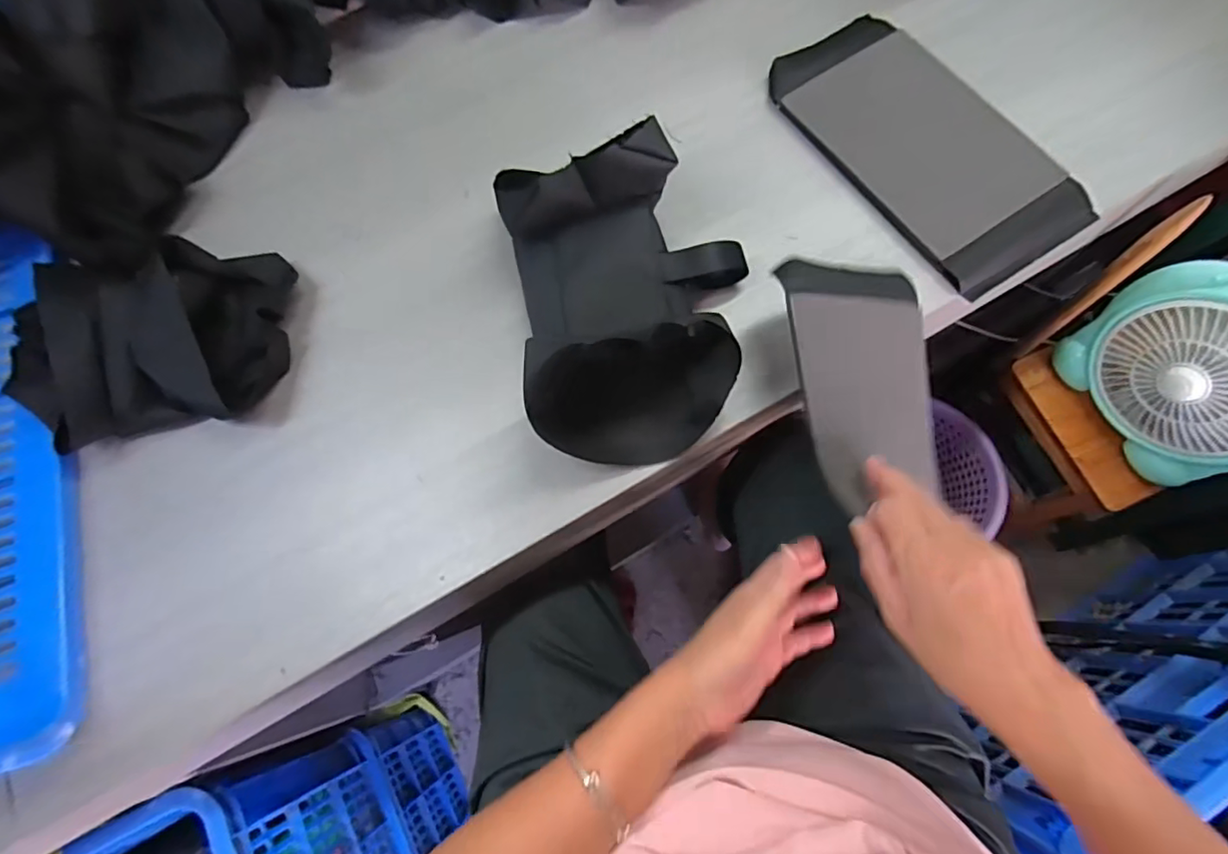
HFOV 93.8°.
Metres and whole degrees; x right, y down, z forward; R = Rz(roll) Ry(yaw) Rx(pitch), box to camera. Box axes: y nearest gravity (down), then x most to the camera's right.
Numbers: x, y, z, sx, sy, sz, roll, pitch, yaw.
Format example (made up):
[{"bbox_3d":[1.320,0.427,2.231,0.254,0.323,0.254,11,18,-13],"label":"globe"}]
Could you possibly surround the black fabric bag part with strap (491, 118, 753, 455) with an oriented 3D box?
[{"bbox_3d":[0.017,-0.097,0.449,0.177,0.093,0.222,-9,72,-1],"label":"black fabric bag part with strap"}]

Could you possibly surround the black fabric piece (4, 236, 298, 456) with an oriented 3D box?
[{"bbox_3d":[-0.368,-0.073,0.468,0.183,0.060,0.153,-6,72,0],"label":"black fabric piece"}]

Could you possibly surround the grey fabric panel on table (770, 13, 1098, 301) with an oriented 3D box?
[{"bbox_3d":[0.280,-0.264,0.532,0.153,0.020,0.297,-34,74,-8],"label":"grey fabric panel on table"}]

